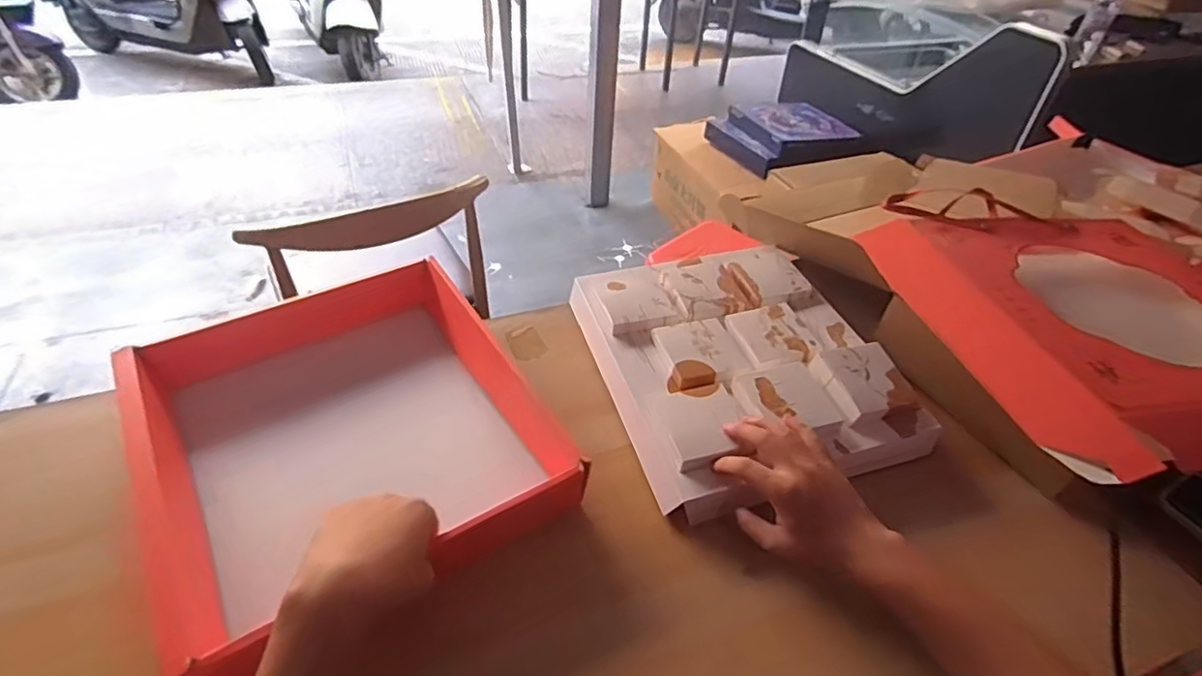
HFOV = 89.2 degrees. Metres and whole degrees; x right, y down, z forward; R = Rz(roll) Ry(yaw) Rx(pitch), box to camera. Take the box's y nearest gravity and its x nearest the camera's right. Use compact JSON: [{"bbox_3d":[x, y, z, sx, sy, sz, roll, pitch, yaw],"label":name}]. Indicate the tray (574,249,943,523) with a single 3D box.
[{"bbox_3d":[0.159,0.020,0.716,0.307,0.060,0.358,-12,45,-18],"label":"tray"}]

